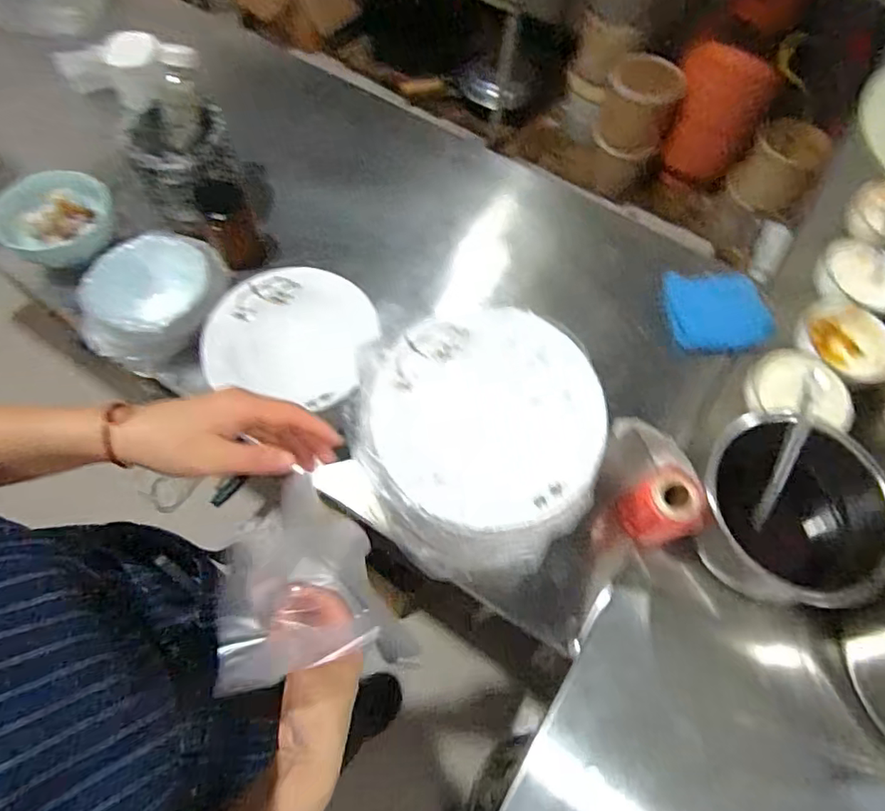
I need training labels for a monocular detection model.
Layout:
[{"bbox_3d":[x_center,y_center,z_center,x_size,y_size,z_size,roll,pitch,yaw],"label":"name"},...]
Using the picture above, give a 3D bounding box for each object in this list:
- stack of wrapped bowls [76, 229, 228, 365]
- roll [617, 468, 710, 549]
[{"bbox_3d":[-0.363,-0.139,0.711,0.163,0.079,0.160,-4,65,-4],"label":"stack of wrapped bowls"},{"bbox_3d":[0.241,0.116,0.618,0.066,0.075,0.069,1,64,-2],"label":"roll"}]

